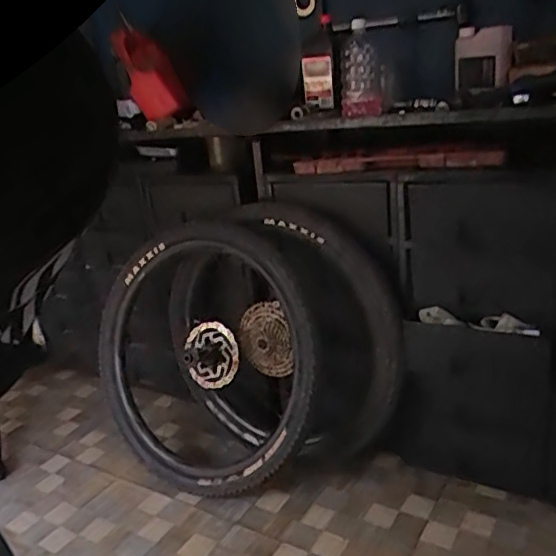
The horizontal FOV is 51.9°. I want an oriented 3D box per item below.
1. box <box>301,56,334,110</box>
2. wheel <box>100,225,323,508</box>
[{"bbox_3d":[0.105,-0.533,1.558,0.103,0.140,0.018,7,14,42],"label":"box"},{"bbox_3d":[-0.207,0.210,1.485,0.685,0.703,0.115,31,14,26],"label":"wheel"}]

